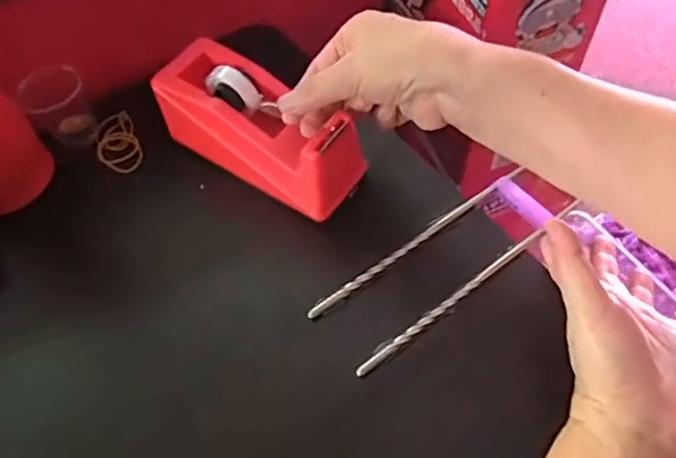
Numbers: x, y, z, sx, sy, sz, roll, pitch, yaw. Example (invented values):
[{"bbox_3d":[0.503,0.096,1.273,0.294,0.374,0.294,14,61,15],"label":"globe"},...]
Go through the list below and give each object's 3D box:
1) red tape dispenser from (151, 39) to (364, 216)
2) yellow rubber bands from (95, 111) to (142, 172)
[{"bbox_3d":[-0.056,-0.077,0.424,0.156,0.074,0.060,33,64,10],"label":"red tape dispenser"},{"bbox_3d":[-0.178,-0.069,0.478,0.032,0.007,0.062,-22,59,-10],"label":"yellow rubber bands"}]

